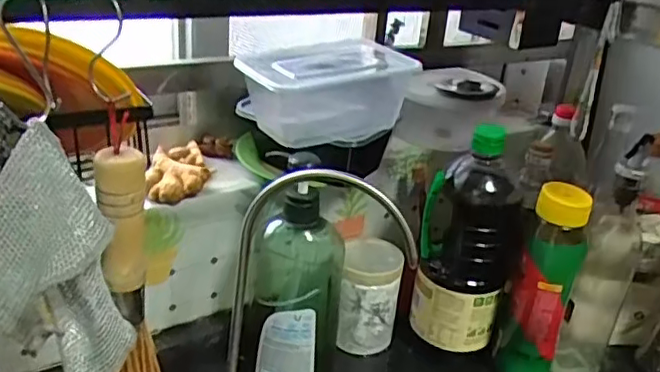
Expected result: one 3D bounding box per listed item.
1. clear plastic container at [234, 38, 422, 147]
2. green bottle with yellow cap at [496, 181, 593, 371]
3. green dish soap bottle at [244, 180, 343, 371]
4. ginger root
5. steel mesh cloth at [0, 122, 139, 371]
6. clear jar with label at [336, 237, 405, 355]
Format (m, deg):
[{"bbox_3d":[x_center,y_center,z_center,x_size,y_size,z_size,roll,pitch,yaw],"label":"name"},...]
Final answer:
[{"bbox_3d":[-0.009,-0.099,0.633,0.164,0.081,0.133,-3,27,-18],"label":"clear plastic container"},{"bbox_3d":[0.233,0.125,0.673,0.059,0.249,0.060,17,28,22],"label":"green bottle with yellow cap"},{"bbox_3d":[-0.040,0.114,0.650,0.101,0.241,0.078,5,25,-1],"label":"green dish soap bottle"},{"bbox_3d":[-0.165,-0.015,0.652,0.063,0.026,0.094,-3,27,-18],"label":"ginger root"},{"bbox_3d":[-0.167,0.050,0.357,0.077,0.158,0.045,5,25,0],"label":"steel mesh cloth"},{"bbox_3d":[0.047,0.138,0.750,0.069,0.126,0.065,4,25,-2],"label":"clear jar with label"}]

